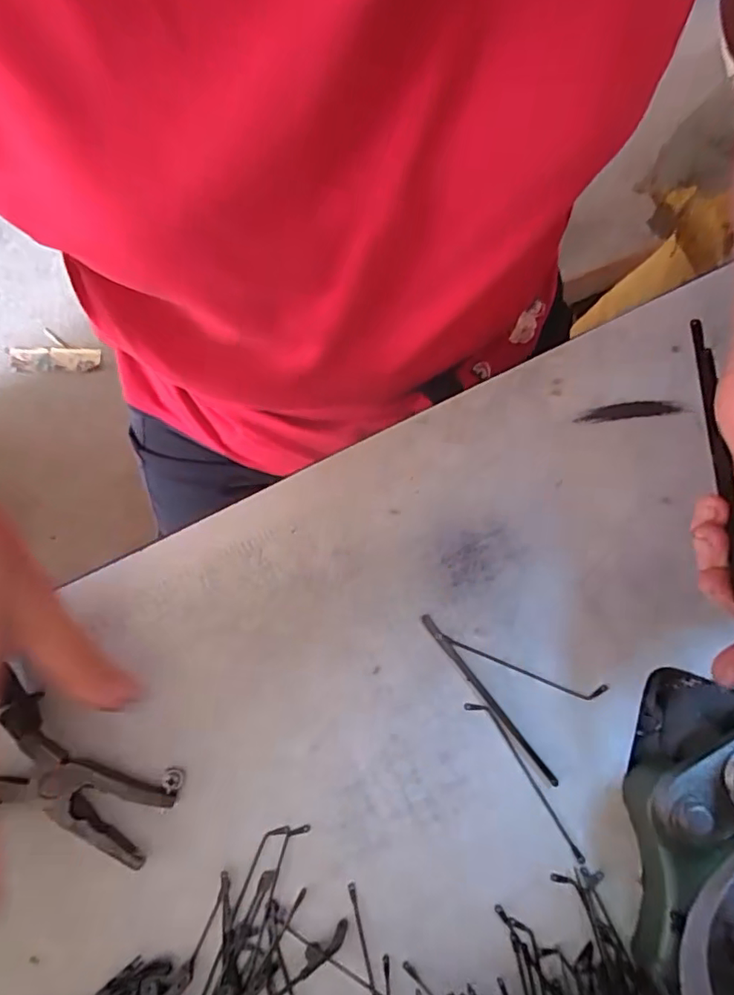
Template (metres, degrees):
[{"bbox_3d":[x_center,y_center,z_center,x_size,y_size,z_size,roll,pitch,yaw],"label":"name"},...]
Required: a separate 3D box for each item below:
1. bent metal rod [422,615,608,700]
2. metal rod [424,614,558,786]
[{"bbox_3d":[0.072,0.080,0.285,0.095,0.004,0.009,21,79,5],"label":"bent metal rod"},{"bbox_3d":[0.059,0.099,0.282,0.005,0.004,0.099,-37,80,-7],"label":"metal rod"}]

